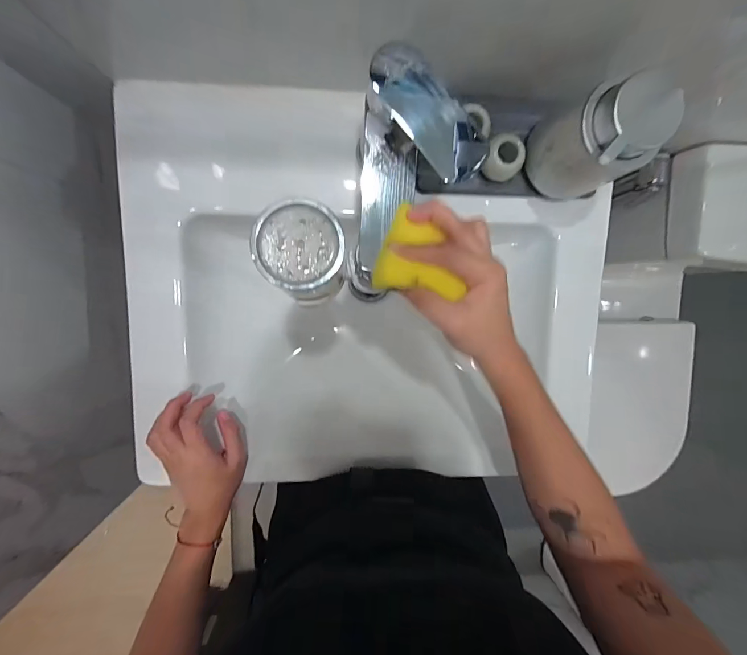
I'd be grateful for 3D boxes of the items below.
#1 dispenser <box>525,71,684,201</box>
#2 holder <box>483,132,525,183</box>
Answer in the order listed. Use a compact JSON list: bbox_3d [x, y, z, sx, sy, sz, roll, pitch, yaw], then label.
[{"bbox_3d":[0.208,-0.172,0.348,0.090,0.142,0.080,-22,99,-1],"label":"dispenser"},{"bbox_3d":[0.133,-0.174,0.384,0.037,0.037,0.042,10,97,-5],"label":"holder"}]

